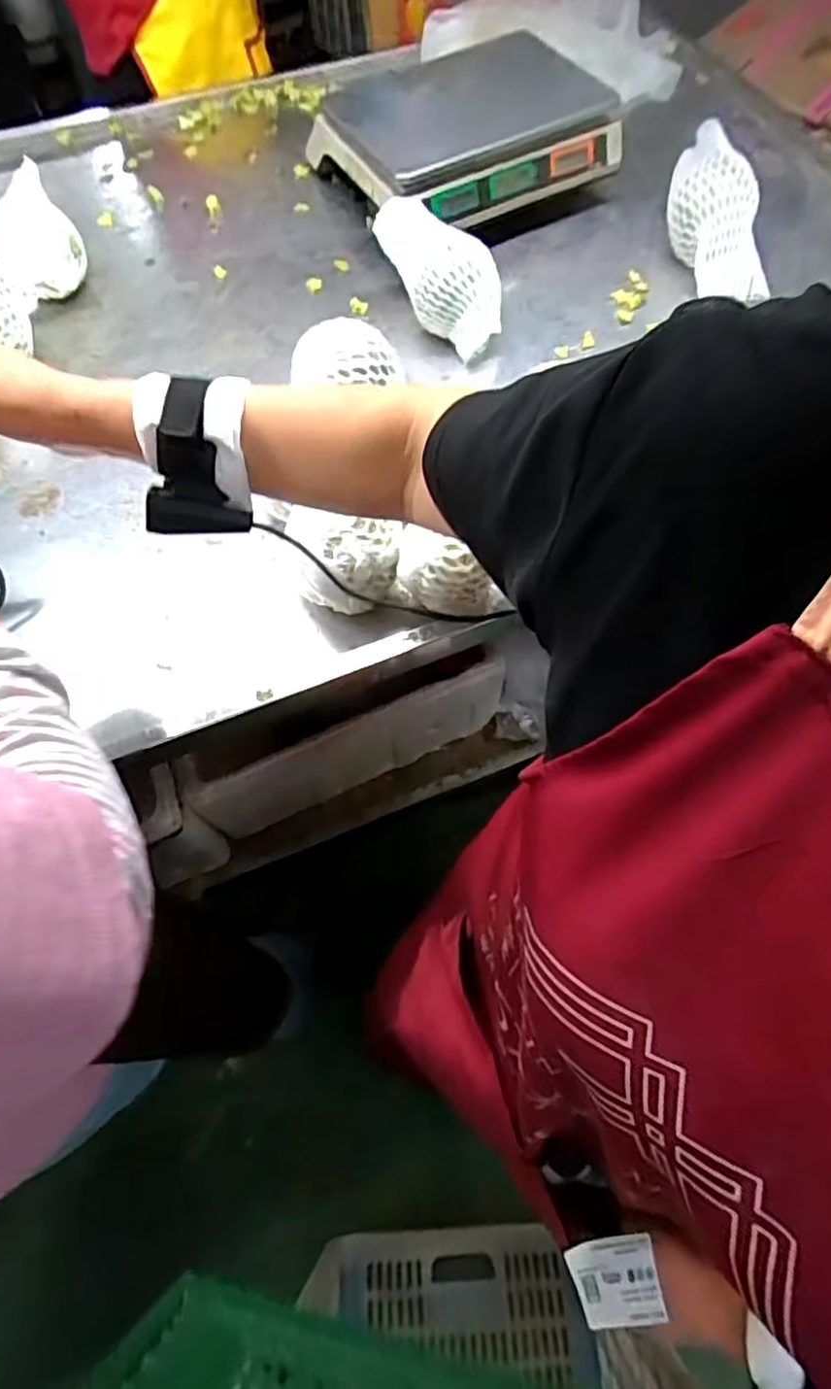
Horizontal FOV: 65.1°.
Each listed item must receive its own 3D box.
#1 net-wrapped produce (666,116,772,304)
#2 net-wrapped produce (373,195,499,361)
[{"bbox_3d":[0.372,-0.604,0.818,0.081,0.102,0.226,-14,65,-5],"label":"net-wrapped produce"},{"bbox_3d":[0.030,-0.504,0.765,0.089,0.071,0.198,-38,90,-15],"label":"net-wrapped produce"}]

